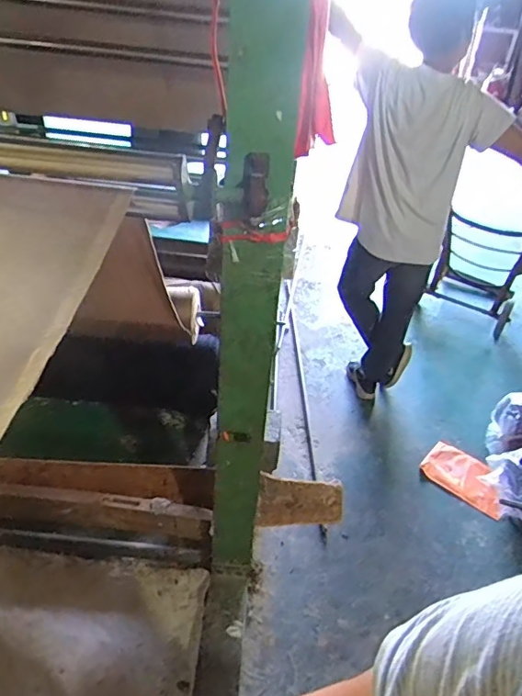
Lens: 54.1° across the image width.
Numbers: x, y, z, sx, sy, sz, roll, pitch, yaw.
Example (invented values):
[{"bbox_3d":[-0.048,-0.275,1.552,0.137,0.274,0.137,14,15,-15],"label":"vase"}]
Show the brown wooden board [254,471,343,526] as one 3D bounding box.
[{"bbox_3d":[0.128,0.520,1.694,0.276,0.192,0.030,4,15,8],"label":"brown wooden board"}]

